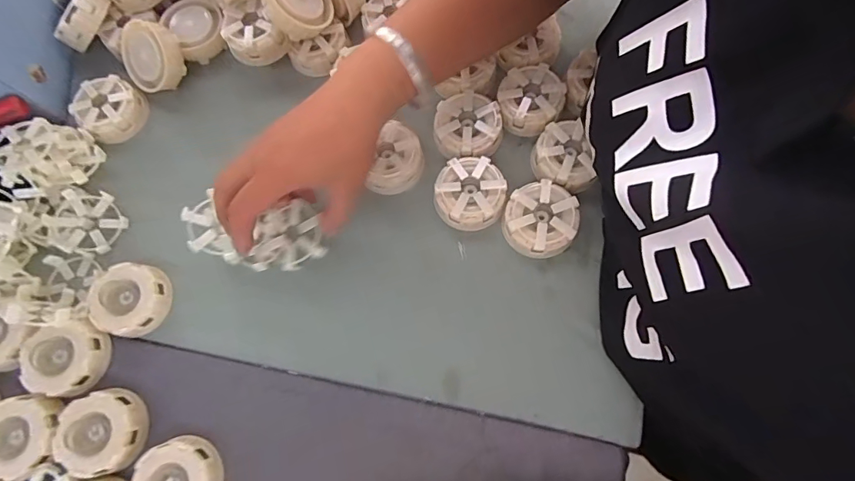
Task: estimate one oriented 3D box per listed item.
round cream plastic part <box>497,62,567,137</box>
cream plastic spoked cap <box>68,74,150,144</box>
[{"bbox_3d":[0.096,-0.133,0.412,0.059,0.026,0.059,-1,73,3],"label":"round cream plastic part"},{"bbox_3d":[-0.314,-0.132,0.437,0.060,0.022,0.060,-1,73,3],"label":"cream plastic spoked cap"}]

